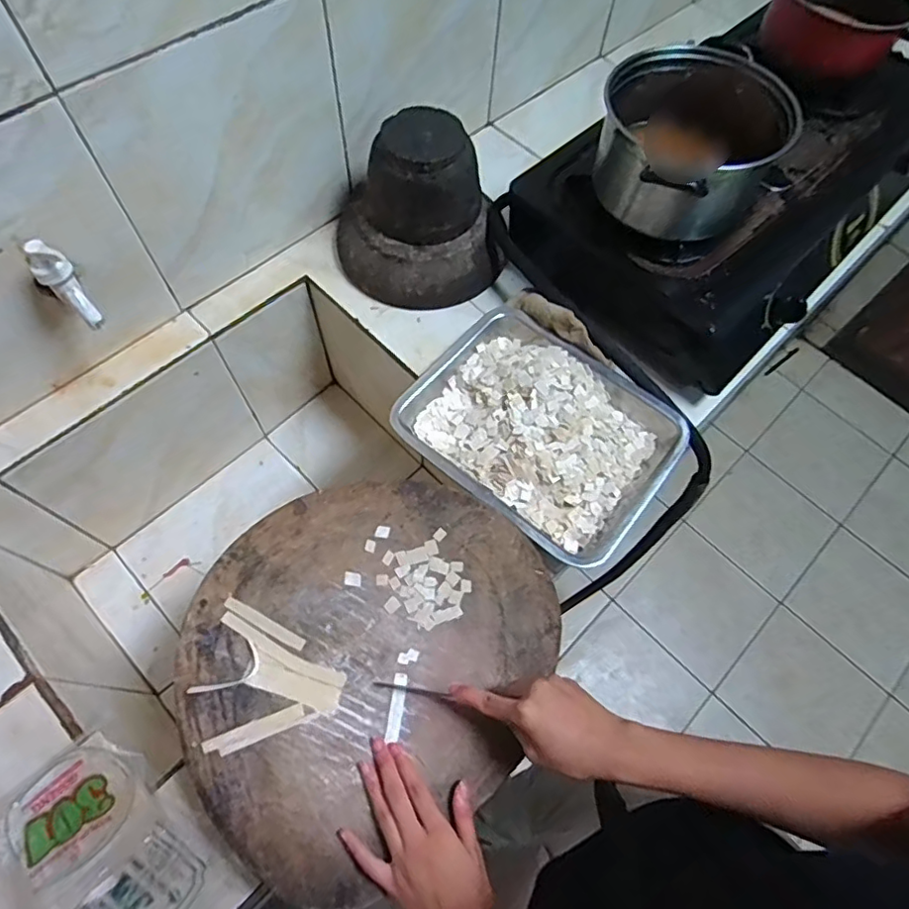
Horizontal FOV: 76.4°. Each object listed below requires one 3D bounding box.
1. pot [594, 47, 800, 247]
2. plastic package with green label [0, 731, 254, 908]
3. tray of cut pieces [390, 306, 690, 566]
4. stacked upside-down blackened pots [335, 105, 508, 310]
[{"bbox_3d":[0.273,-0.366,0.672,0.188,0.118,0.197,1,64,-3],"label":"pot"},{"bbox_3d":[-0.303,0.352,0.498,0.212,0.040,0.124,41,68,15],"label":"plastic package with green label"},{"bbox_3d":[0.105,-0.034,0.694,0.295,0.049,0.234,39,68,15],"label":"tray of cut pieces"},{"bbox_3d":[-0.049,-0.321,0.758,0.206,0.164,0.192,1,64,-3],"label":"stacked upside-down blackened pots"}]

